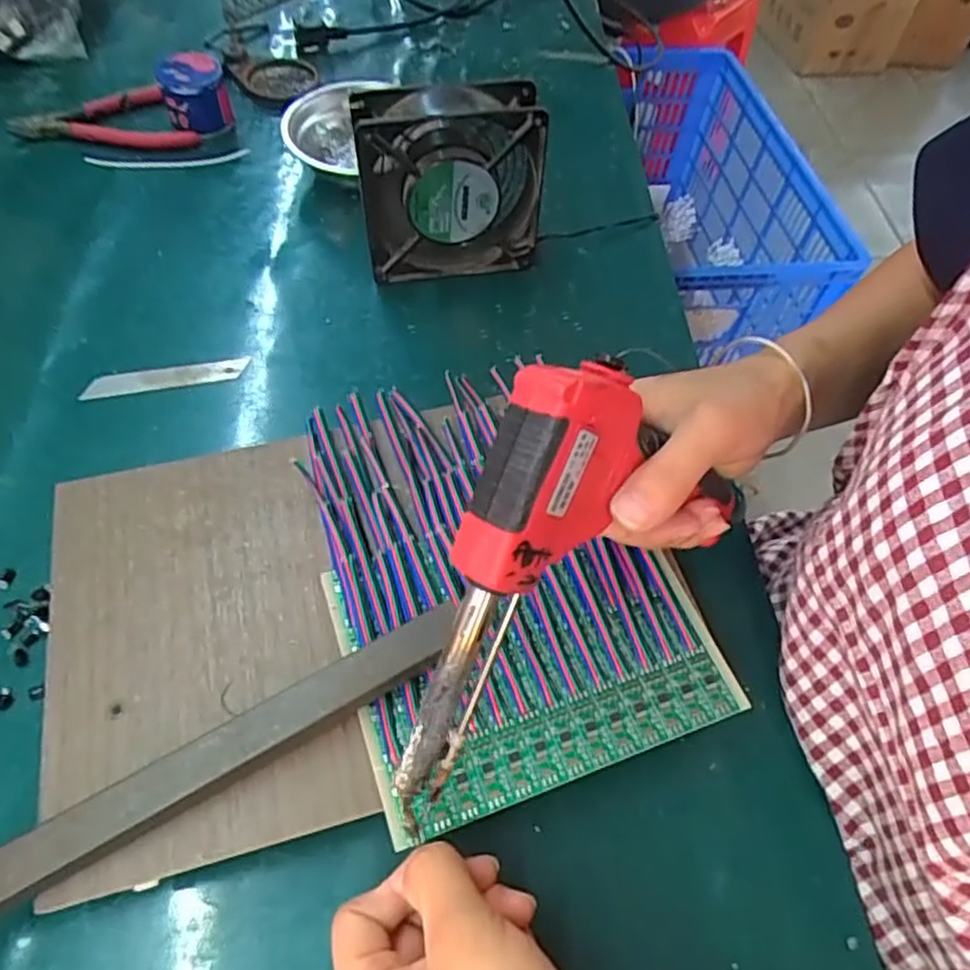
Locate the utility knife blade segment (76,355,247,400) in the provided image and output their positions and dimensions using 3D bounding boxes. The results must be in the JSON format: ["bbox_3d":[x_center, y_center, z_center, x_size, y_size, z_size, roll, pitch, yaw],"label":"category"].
[{"bbox_3d":[-0.206,-0.071,0.451,0.100,0.004,0.019,-11,58,-10],"label":"utility knife blade segment"}]

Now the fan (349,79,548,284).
[{"bbox_3d":[-0.023,-0.202,0.480,0.119,0.128,0.043,-6,57,-7],"label":"fan"}]

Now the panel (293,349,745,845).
[{"bbox_3d":[0.001,0.027,0.352,0.161,0.013,0.239,-16,63,-10],"label":"panel"}]

